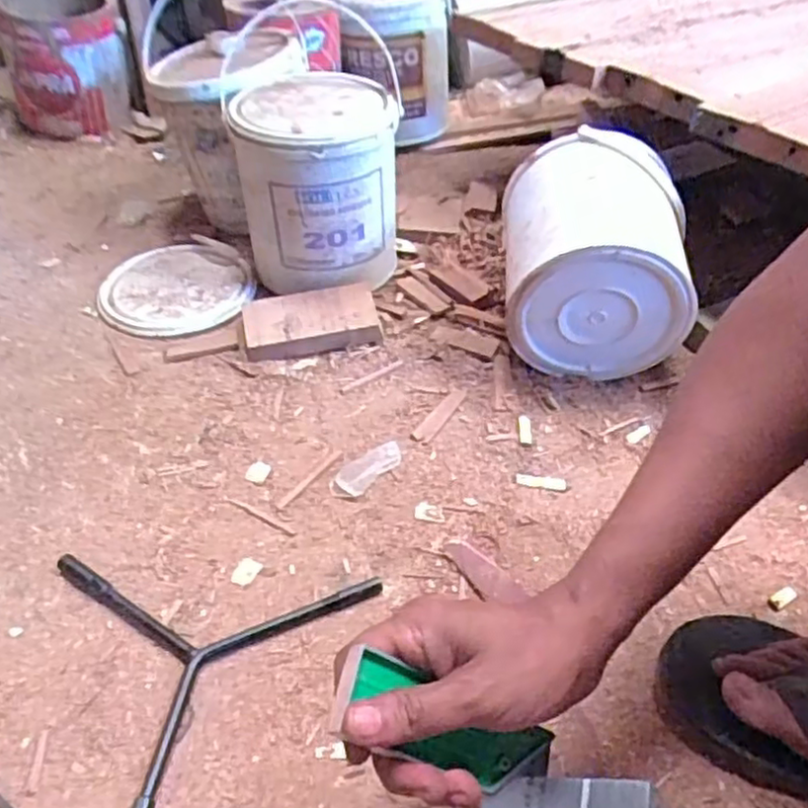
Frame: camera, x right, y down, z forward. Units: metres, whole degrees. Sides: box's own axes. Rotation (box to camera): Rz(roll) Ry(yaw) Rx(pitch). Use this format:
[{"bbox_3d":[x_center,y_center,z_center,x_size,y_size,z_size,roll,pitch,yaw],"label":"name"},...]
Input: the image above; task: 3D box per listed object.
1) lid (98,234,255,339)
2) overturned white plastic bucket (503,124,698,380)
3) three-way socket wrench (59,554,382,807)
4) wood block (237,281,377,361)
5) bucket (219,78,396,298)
[{"bbox_3d":[-0.268,-0.140,0.831,0.170,0.018,0.178,0,43,0],"label":"lid"},{"bbox_3d":[0.191,-0.145,0.717,0.173,0.189,0.184,2,43,2],"label":"overturned white plastic bucket"},{"bbox_3d":[-0.176,0.163,0.515,0.211,0.020,0.245,27,50,25],"label":"three-way socket wrench"},{"bbox_3d":[-0.100,-0.089,0.765,0.142,0.034,0.081,-9,44,-10],"label":"wood block"},{"bbox_3d":[-0.094,-0.235,0.791,0.161,0.202,0.147,0,43,0],"label":"bucket"}]

